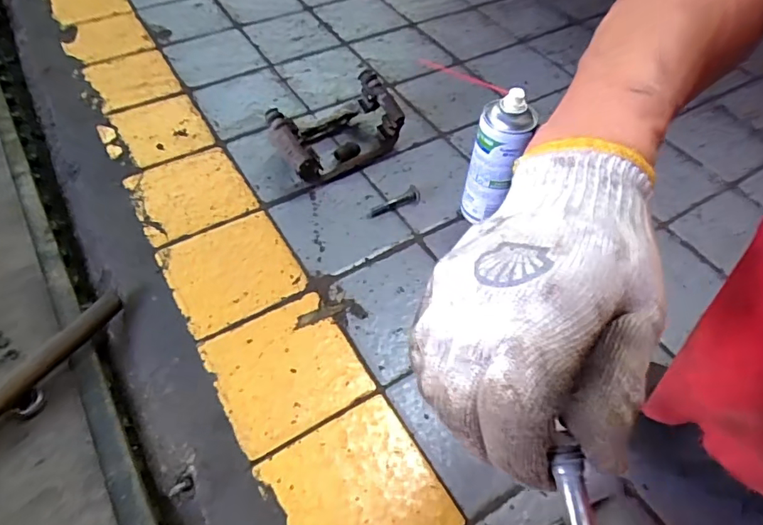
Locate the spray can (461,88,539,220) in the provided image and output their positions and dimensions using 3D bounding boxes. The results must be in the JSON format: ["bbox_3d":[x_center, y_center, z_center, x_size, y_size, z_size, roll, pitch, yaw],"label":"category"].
[{"bbox_3d":[0.141,-0.122,0.627,0.059,0.196,0.052,20,55,13],"label":"spray can"}]

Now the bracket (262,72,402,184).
[{"bbox_3d":[-0.068,-0.192,0.739,0.188,0.084,0.107,-34,61,-24],"label":"bracket"}]

